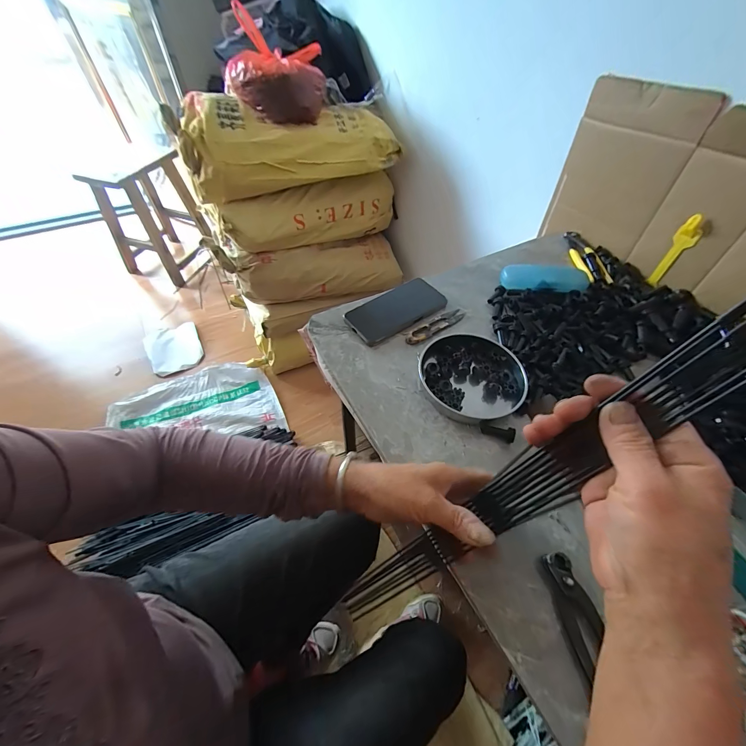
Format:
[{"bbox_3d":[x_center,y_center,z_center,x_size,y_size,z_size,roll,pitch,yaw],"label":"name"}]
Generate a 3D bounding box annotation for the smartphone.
[{"bbox_3d":[0.037,-0.103,0.523,0.159,0.012,0.078,-28,60,-21],"label":"smartphone"}]

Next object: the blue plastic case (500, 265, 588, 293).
[{"bbox_3d":[0.303,-0.166,0.567,0.149,0.021,0.051,2,53,-1],"label":"blue plastic case"}]

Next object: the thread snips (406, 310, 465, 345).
[{"bbox_3d":[0.099,-0.075,0.508,0.117,0.011,0.024,-29,60,-22],"label":"thread snips"}]

